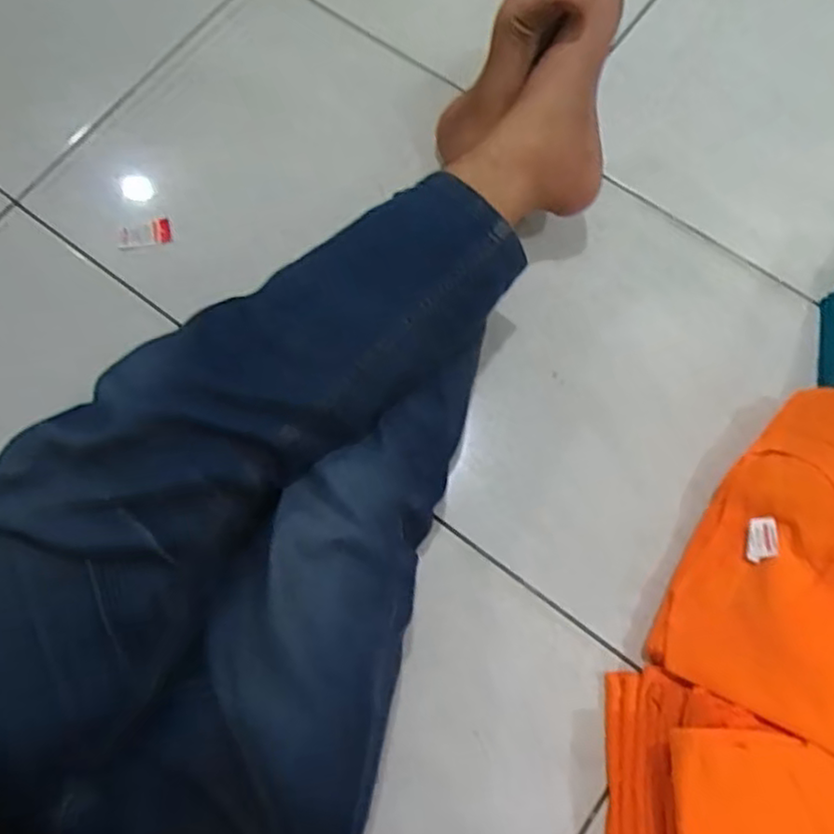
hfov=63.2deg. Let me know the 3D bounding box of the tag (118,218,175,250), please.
[{"bbox_3d":[-0.283,-0.191,0.706,0.055,0.011,0.024,-9,72,-1],"label":"tag"}]

